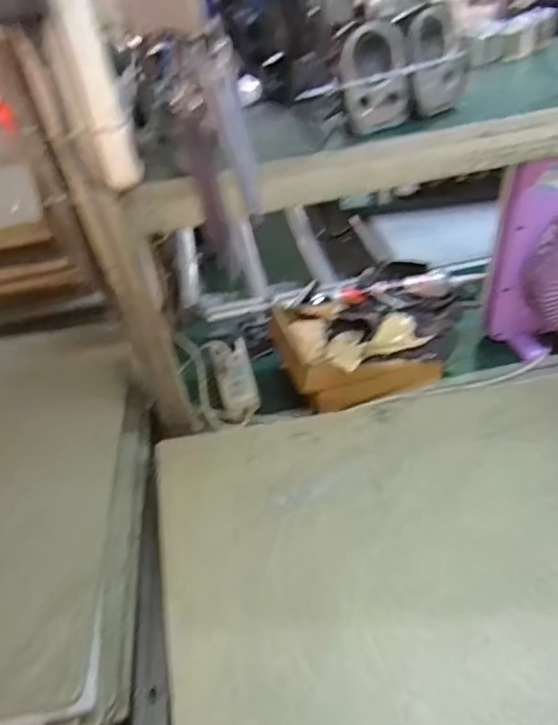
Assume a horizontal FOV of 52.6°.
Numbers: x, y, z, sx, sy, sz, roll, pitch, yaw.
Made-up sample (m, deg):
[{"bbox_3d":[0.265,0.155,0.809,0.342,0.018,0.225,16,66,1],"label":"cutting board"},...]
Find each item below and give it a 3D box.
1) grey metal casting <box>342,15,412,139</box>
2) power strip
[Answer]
[{"bbox_3d":[0.112,-0.328,0.655,0.076,0.105,0.030,-14,41,-7],"label":"grey metal casting"},{"bbox_3d":[-0.071,0.025,0.937,0.063,0.046,0.171,-14,41,-7],"label":"power strip"}]

